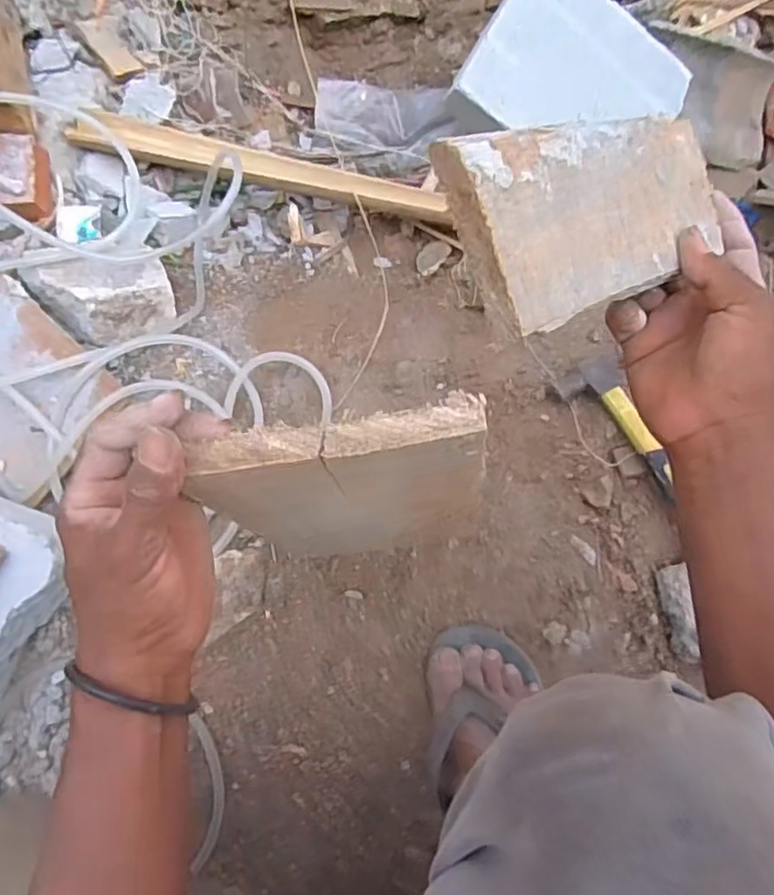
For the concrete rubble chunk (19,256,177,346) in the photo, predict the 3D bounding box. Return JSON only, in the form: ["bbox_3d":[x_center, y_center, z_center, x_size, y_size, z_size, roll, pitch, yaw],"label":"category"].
[{"bbox_3d":[-0.300,-0.156,0.680,0.134,0.059,0.082,-13,76,-5],"label":"concrete rubble chunk"}]

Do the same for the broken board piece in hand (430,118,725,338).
[{"bbox_3d":[0.108,-0.119,0.325,0.188,0.014,0.086,-25,99,-34],"label":"broken board piece in hand"}]

